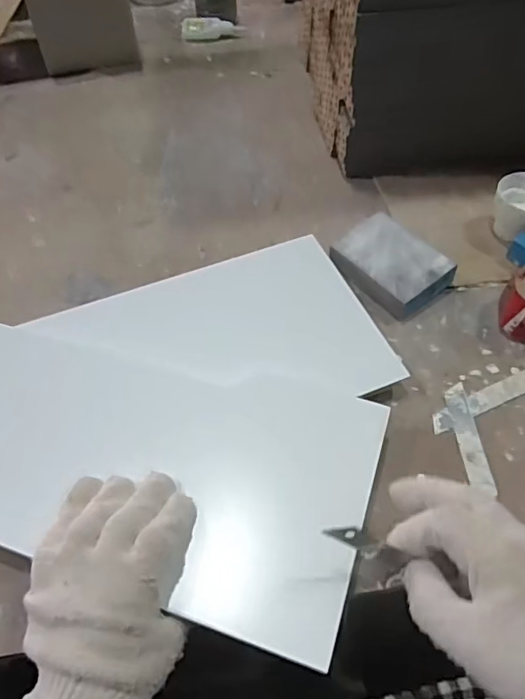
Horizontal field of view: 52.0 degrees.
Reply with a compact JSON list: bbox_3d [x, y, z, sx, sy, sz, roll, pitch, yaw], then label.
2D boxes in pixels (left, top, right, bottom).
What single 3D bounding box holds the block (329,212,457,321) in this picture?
[{"bbox_3d":[0.120,-0.078,0.506,0.071,0.030,0.097,-35,61,-21],"label":"block"}]

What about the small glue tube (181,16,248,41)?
[{"bbox_3d":[-0.073,-0.483,0.806,0.095,0.023,0.021,-9,55,-4],"label":"small glue tube"}]

